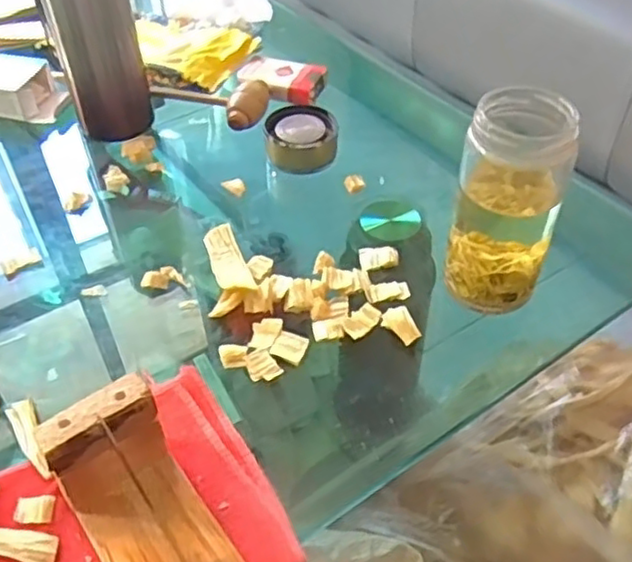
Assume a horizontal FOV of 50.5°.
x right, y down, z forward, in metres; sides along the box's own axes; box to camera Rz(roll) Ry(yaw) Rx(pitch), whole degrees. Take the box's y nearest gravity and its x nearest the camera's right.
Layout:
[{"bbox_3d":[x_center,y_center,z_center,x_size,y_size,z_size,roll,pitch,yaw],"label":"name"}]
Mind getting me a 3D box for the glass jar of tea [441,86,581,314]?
[{"bbox_3d":[0.133,-0.055,0.461,0.063,0.142,0.070,15,48,14],"label":"glass jar of tea"}]

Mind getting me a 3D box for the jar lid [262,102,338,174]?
[{"bbox_3d":[-0.013,-0.134,0.630,0.066,0.037,0.055,-2,46,-1],"label":"jar lid"}]

